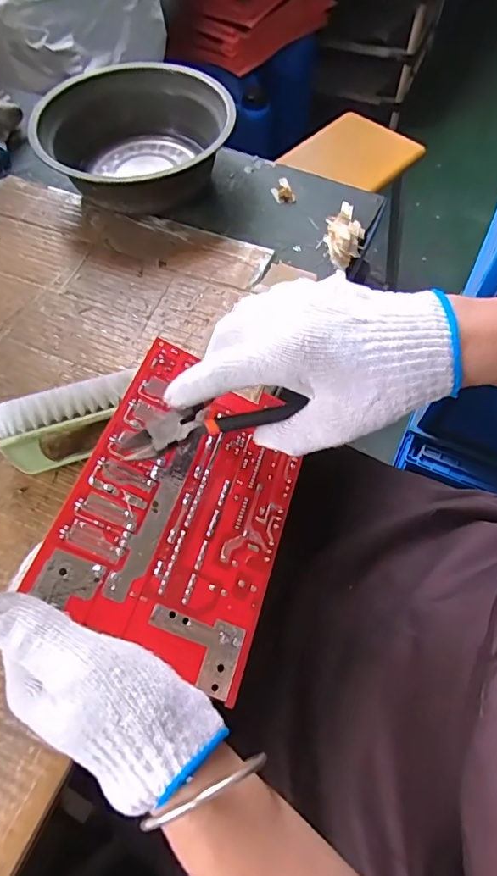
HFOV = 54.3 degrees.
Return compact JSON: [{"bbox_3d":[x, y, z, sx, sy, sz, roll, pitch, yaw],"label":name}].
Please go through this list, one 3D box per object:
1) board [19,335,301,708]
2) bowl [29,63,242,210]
[{"bbox_3d":[-0.036,0.036,0.302,0.127,0.004,0.185,27,59,-11],"label":"board"},{"bbox_3d":[-0.113,-0.298,0.494,0.184,0.069,0.184,0,62,0],"label":"bowl"}]

